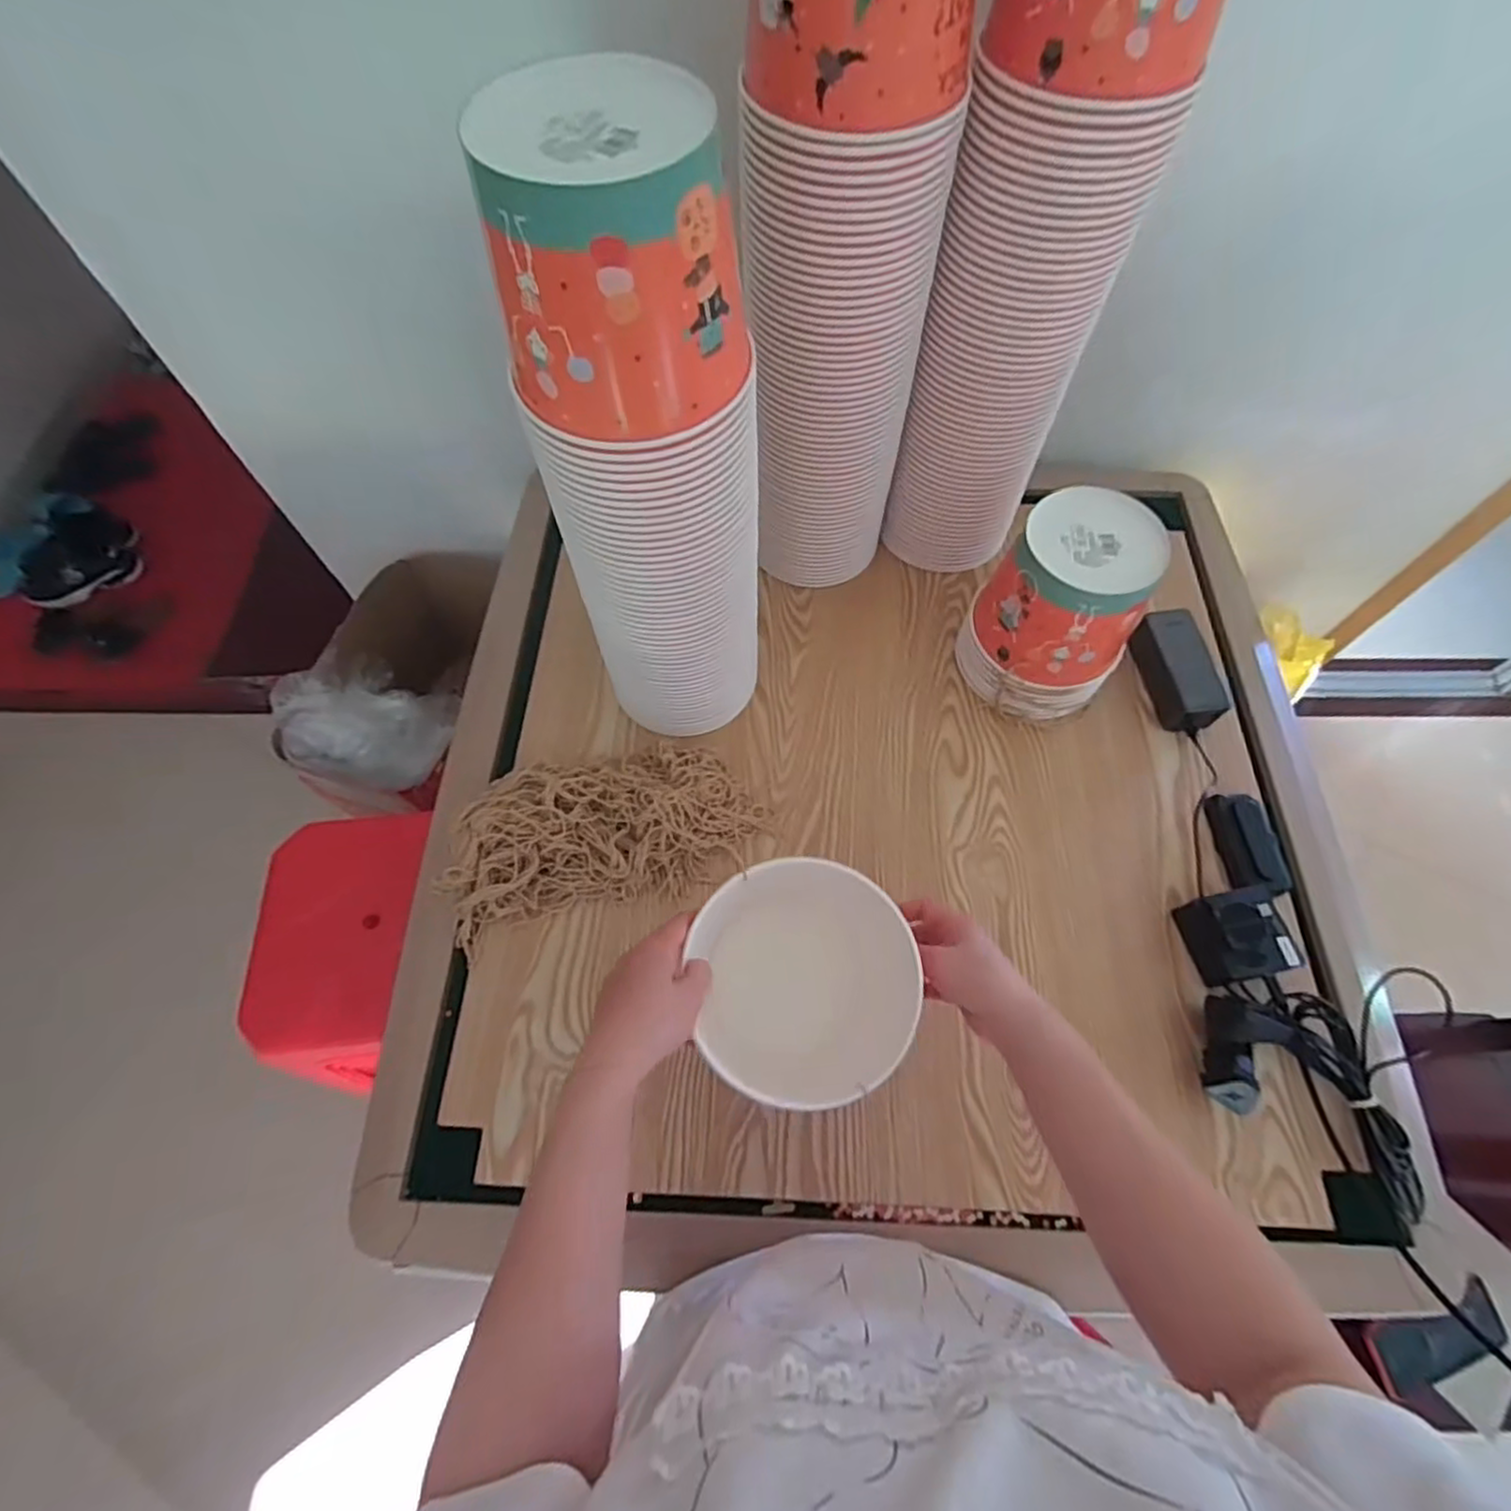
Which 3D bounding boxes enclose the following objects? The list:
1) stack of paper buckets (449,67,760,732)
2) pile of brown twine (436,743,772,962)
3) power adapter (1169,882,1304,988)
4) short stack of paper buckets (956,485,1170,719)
[{"bbox_3d":[-0.076,-0.200,0.571,0.150,0.487,0.148,-2,64,-1],"label":"stack of paper buckets"},{"bbox_3d":[-0.150,0.067,0.704,0.309,0.066,0.153,-14,65,-6],"label":"pile of brown twine"},{"bbox_3d":[0.456,0.167,0.662,0.078,0.059,0.077,-10,65,-4],"label":"power adapter"},{"bbox_3d":[0.309,-0.145,0.730,0.150,0.196,0.143,40,71,17],"label":"short stack of paper buckets"}]

